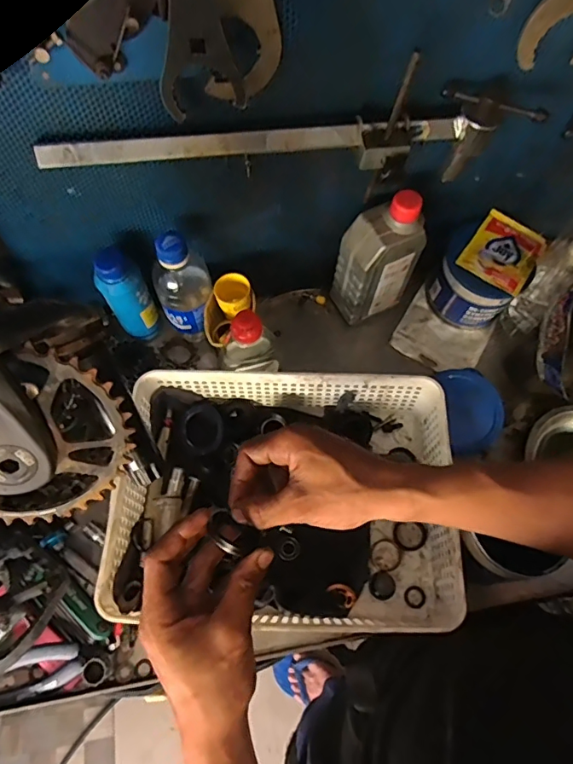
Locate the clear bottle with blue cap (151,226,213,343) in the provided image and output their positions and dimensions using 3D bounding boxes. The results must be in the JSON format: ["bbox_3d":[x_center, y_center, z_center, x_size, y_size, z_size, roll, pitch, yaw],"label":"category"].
[{"bbox_3d":[-0.115,-0.104,0.553,0.061,0.151,0.058,-14,67,-7],"label":"clear bottle with blue cap"}]

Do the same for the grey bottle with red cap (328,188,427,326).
[{"bbox_3d":[0.107,-0.139,0.574,0.088,0.179,0.053,-22,68,-10],"label":"grey bottle with red cap"}]

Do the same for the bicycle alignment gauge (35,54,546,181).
[{"bbox_3d":[0.011,-0.203,0.440,0.432,0.086,0.052,-9,67,-5],"label":"bicycle alignment gauge"}]

